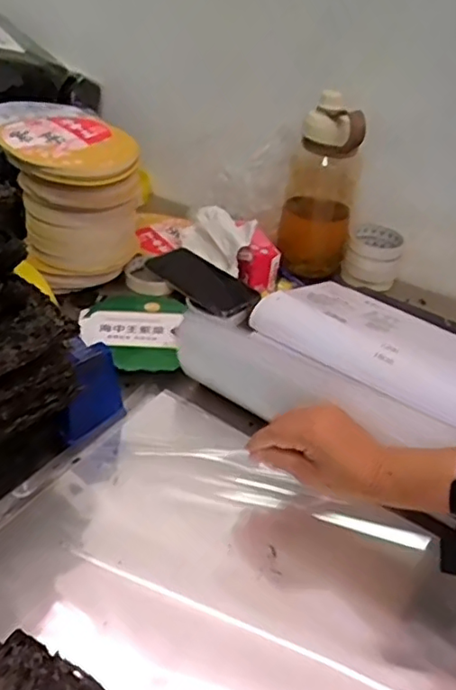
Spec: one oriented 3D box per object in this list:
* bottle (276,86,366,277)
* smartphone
[{"bbox_3d":[0.131,-0.219,0.864,0.097,0.250,0.118,10,36,5],"label":"bottle"},{"bbox_3d":[-0.041,-0.093,0.849,0.084,0.014,0.187,-25,46,-35],"label":"smartphone"}]

